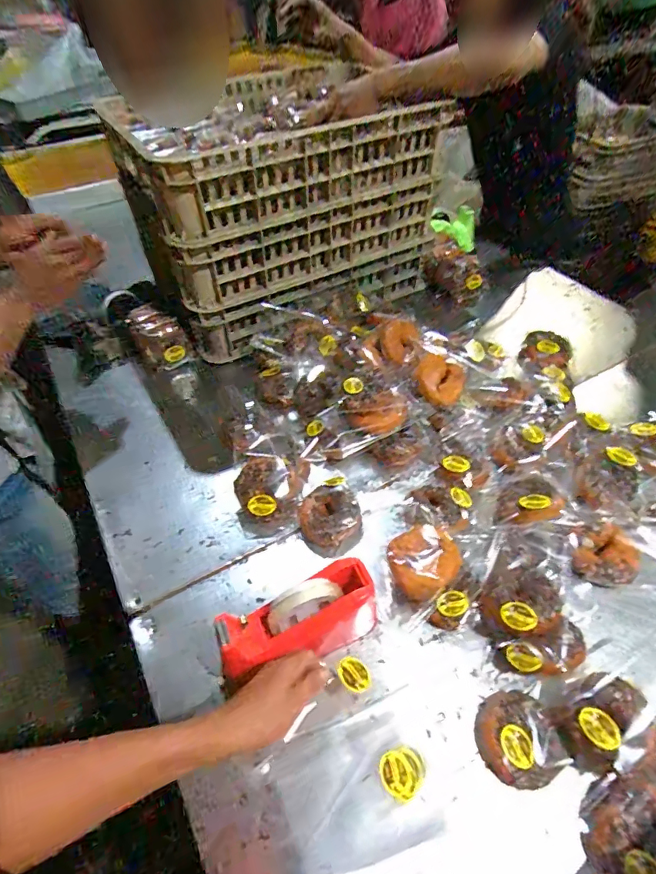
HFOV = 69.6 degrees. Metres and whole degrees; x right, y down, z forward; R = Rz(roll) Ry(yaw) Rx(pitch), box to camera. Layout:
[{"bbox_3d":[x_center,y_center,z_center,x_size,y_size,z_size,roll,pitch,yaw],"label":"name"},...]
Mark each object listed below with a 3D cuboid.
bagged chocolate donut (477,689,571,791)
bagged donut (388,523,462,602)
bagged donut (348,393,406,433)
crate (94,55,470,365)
[{"bbox_3d":[0.212,0.340,0.532,0.080,0.029,0.090,-17,49,-10],"label":"bagged chocolate donut"},{"bbox_3d":[0.128,0.167,0.636,0.090,0.035,0.090,-10,51,13],"label":"bagged donut"},{"bbox_3d":[0.085,-0.034,0.797,0.090,0.035,0.063,-23,53,-20],"label":"bagged donut"},{"bbox_3d":[-0.106,-0.473,1.016,0.597,0.398,0.350,-25,54,-21],"label":"crate"}]

